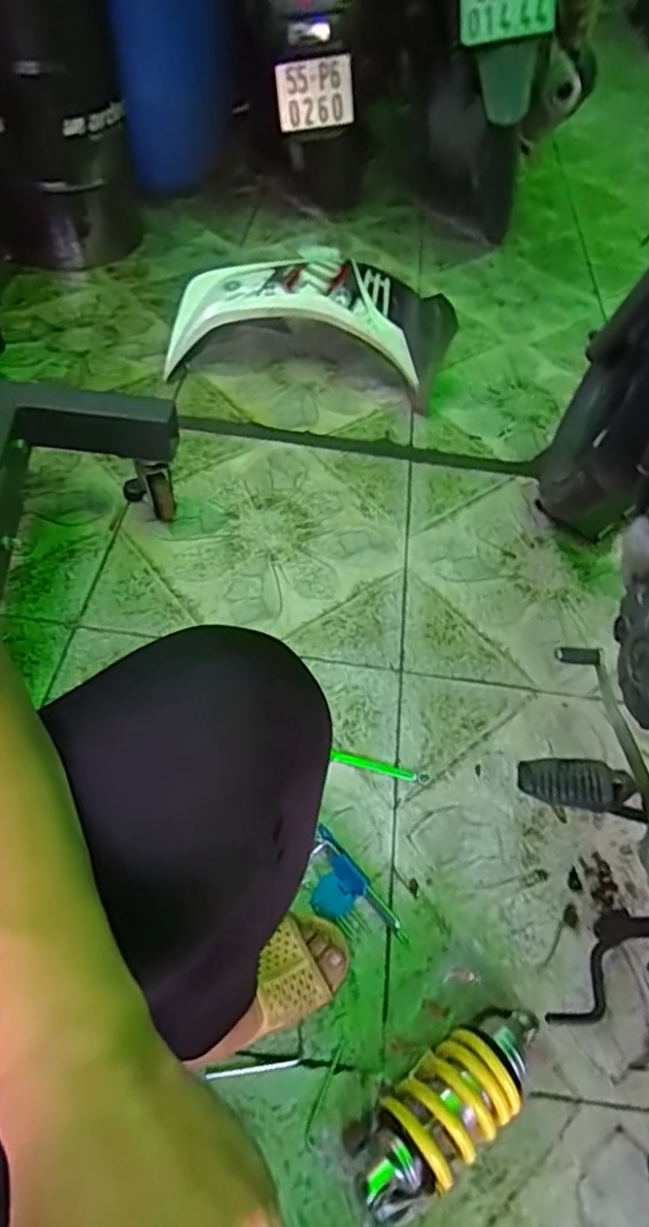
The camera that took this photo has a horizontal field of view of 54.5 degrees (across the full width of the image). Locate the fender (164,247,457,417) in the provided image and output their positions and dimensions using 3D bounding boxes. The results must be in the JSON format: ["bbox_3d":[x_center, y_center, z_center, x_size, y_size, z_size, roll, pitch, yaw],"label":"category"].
[{"bbox_3d":[-0.019,-0.628,1.369,0.569,0.174,0.299,12,53,3],"label":"fender"}]

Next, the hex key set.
[{"bbox_3d":[0.031,0.345,0.752,0.063,0.039,0.148,-35,64,-26],"label":"hex key set"}]

